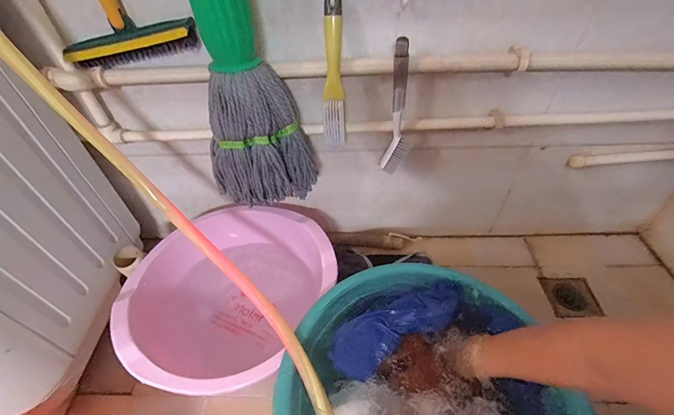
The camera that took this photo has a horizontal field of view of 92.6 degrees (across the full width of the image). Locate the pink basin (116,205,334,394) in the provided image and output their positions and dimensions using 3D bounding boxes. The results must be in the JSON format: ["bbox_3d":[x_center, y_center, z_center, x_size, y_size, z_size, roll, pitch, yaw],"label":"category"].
[{"bbox_3d":[-0.207,0.189,0.667,0.354,0.174,0.388,21,50,21],"label":"pink basin"}]

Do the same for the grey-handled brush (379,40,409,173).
[{"bbox_3d":[0.106,-0.162,0.558,0.040,0.232,0.029,7,47,9],"label":"grey-handled brush"}]

